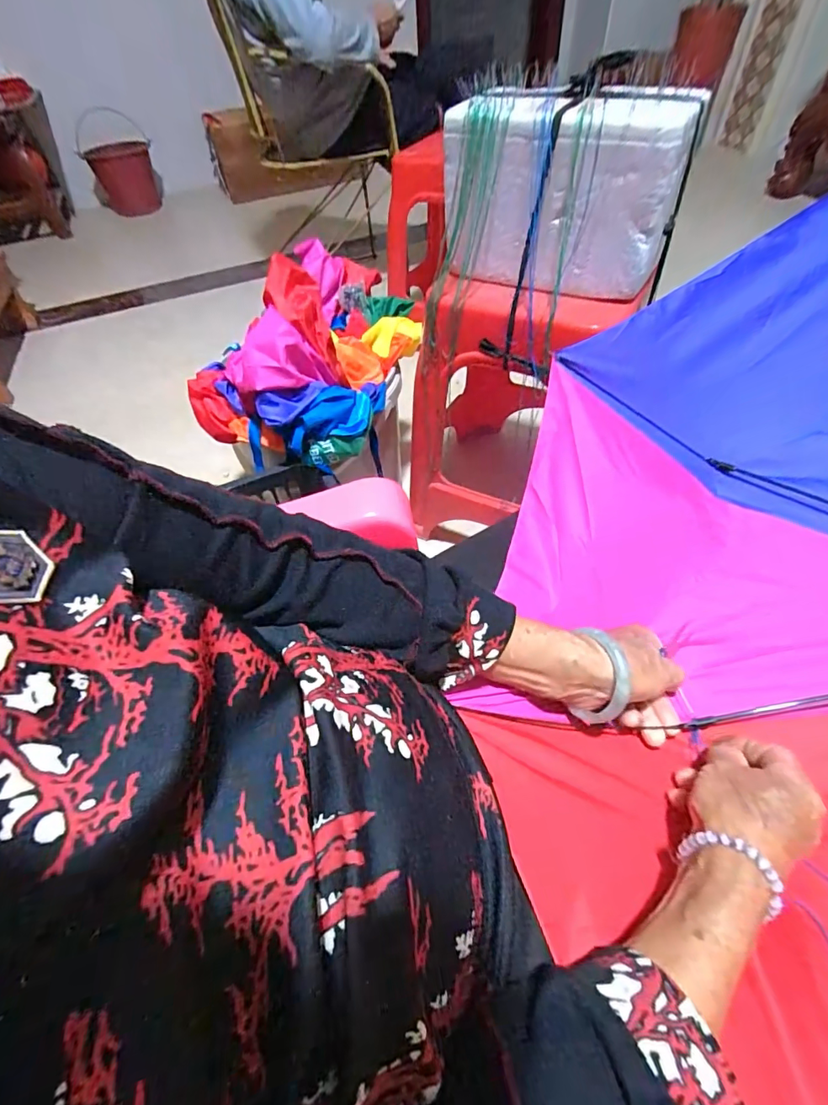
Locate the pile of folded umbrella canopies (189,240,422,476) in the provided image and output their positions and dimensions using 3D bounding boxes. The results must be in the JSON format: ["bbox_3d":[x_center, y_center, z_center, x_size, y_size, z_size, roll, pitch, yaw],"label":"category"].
[{"bbox_3d":[-0.191,-0.366,0.803,0.341,0.190,0.407,14,54,16],"label":"pile of folded umbrella canopies"}]

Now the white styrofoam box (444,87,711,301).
[{"bbox_3d":[0.180,-0.474,0.626,0.289,0.188,0.146,20,56,20],"label":"white styrofoam box"}]

